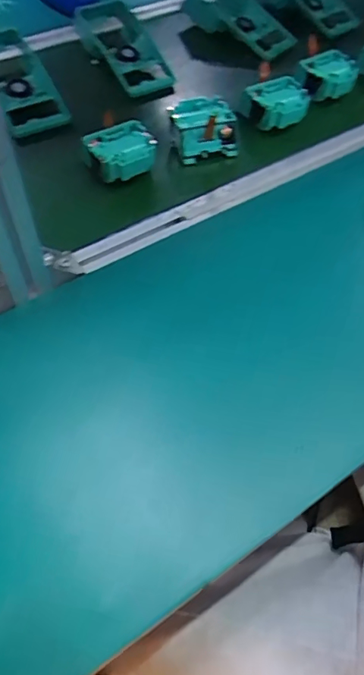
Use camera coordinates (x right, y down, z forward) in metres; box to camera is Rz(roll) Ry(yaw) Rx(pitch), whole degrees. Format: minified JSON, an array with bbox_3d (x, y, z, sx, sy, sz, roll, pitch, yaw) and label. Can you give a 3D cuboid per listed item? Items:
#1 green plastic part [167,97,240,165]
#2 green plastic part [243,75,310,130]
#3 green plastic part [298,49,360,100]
[{"bbox_3d":[0.027,-0.276,0.641,0.078,0.058,0.080,-13,59,-11],"label":"green plastic part"},{"bbox_3d":[0.129,-0.321,0.657,0.078,0.037,0.067,-3,58,-5],"label":"green plastic part"},{"bbox_3d":[0.214,-0.378,0.692,0.082,0.037,0.060,-21,61,-16],"label":"green plastic part"}]

